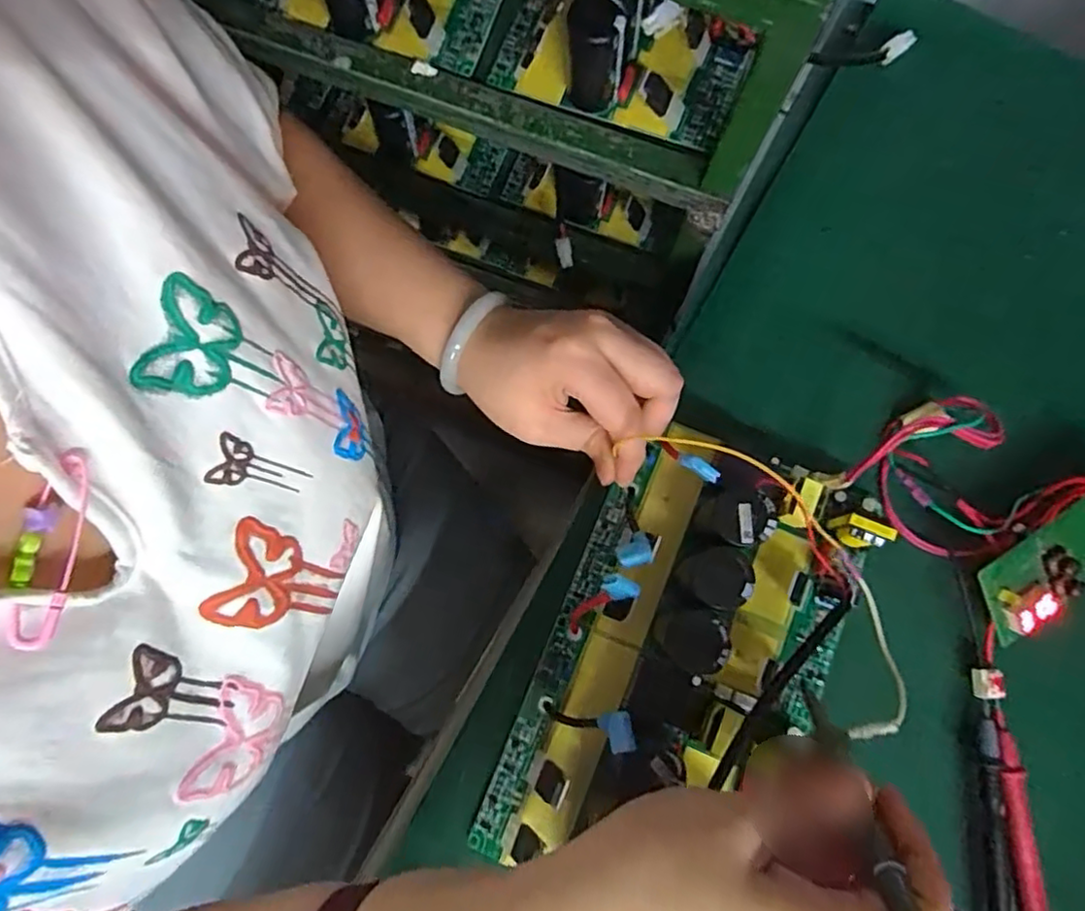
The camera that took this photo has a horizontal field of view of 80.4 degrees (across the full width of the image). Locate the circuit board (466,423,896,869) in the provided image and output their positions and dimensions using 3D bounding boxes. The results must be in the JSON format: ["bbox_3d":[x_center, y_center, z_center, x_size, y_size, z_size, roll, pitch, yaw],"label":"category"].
[{"bbox_3d":[0.072,0.105,0.311,0.138,0.050,0.241,23,80,4],"label":"circuit board"}]

